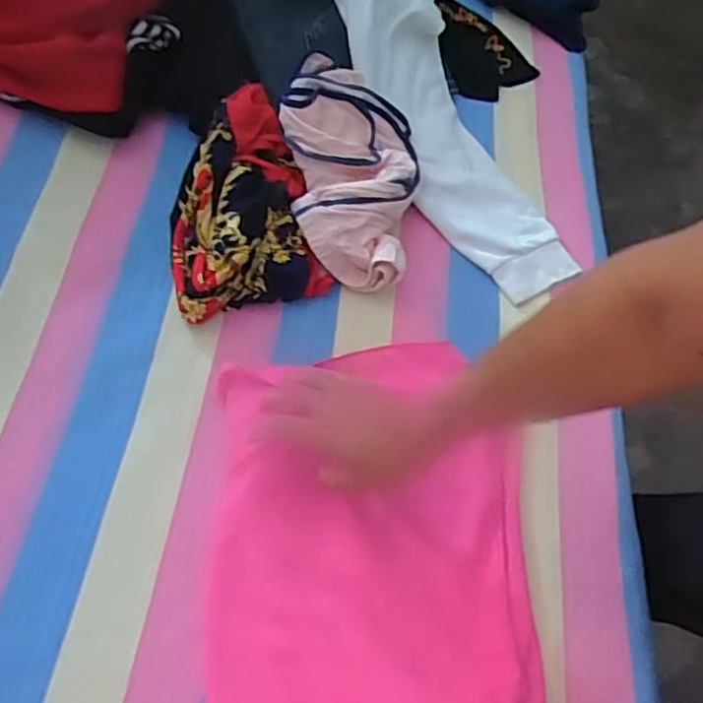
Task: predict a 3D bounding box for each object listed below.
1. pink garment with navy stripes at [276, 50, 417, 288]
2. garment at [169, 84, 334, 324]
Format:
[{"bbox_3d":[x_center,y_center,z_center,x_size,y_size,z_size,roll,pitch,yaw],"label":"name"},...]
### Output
[{"bbox_3d":[-0.003,-0.191,0.670,0.146,0.072,0.244,6,61,-4],"label":"pink garment with navy stripes"},{"bbox_3d":[-0.121,-0.159,0.658,0.147,0.055,0.244,-12,64,-13],"label":"garment"}]

